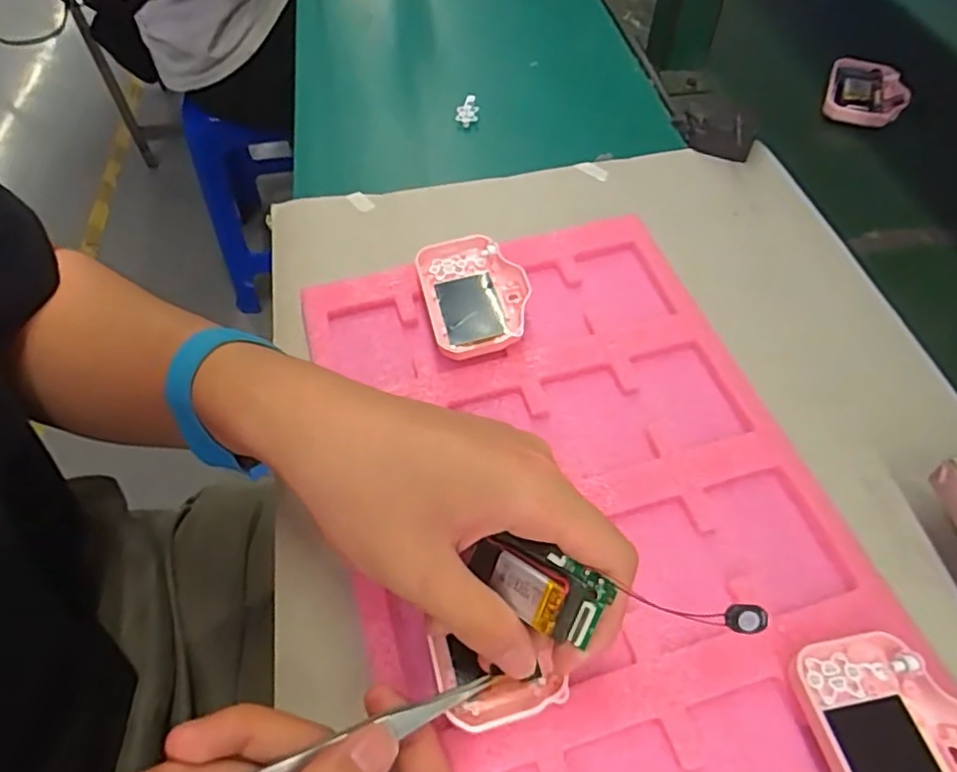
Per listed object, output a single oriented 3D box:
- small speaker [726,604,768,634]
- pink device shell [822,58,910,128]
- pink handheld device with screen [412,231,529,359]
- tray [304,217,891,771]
[{"bbox_3d":[0.096,0.084,0.223,0.015,0.005,0.009,2,55,2],"label":"small speaker"},{"bbox_3d":[0.328,-0.249,0.529,0.060,0.015,0.074,19,58,15],"label":"pink device shell"},{"bbox_3d":[-0.002,-0.054,0.375,0.059,0.022,0.082,-14,56,-7],"label":"pink handheld device with screen"},{"bbox_3d":[0.049,0.066,0.302,0.220,0.016,0.355,-13,56,-7],"label":"tray"}]

